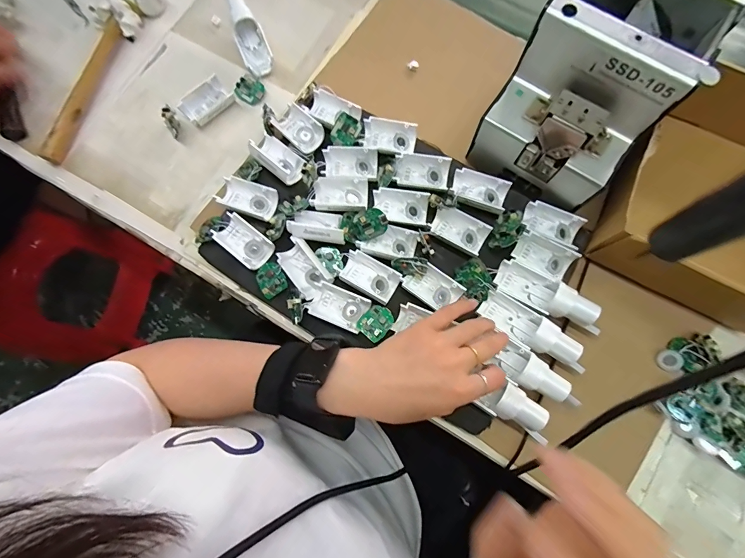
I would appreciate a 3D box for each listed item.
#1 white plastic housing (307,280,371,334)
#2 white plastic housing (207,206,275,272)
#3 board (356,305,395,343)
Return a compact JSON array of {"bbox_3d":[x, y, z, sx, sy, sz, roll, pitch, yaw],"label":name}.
[{"bbox_3d":[-0.034,0.027,0.353,0.054,0.016,0.033,22,80,5],"label":"white plastic housing"},{"bbox_3d":[-0.134,-0.039,0.373,0.058,0.018,0.035,38,81,8],"label":"white plastic housing"},{"bbox_3d":[0.004,0.043,0.357,0.028,0.004,0.033,44,82,9],"label":"board"}]

